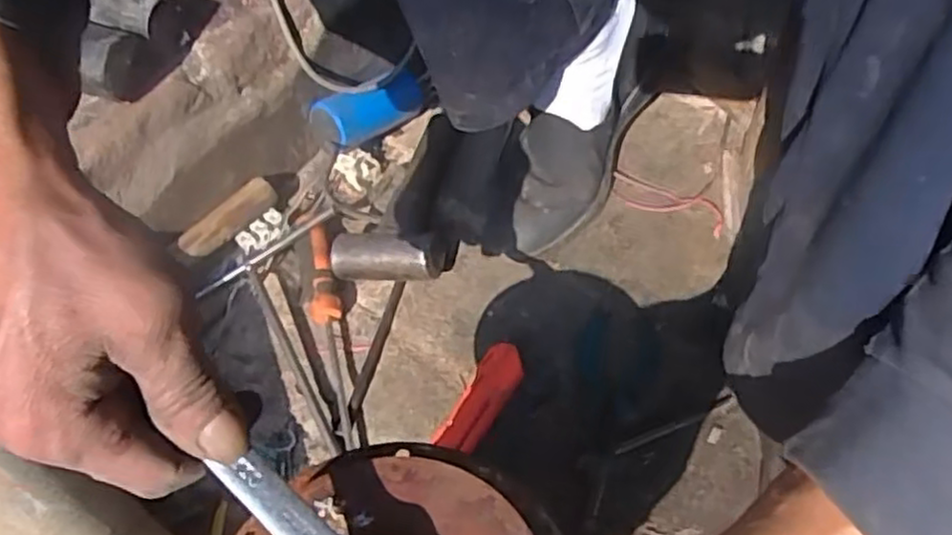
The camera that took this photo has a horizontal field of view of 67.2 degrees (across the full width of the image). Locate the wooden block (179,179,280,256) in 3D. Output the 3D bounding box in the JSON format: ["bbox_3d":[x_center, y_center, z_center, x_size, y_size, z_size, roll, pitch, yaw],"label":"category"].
[{"bbox_3d":[-0.219,-0.042,0.634,0.022,0.028,0.092,29,64,26],"label":"wooden block"}]

